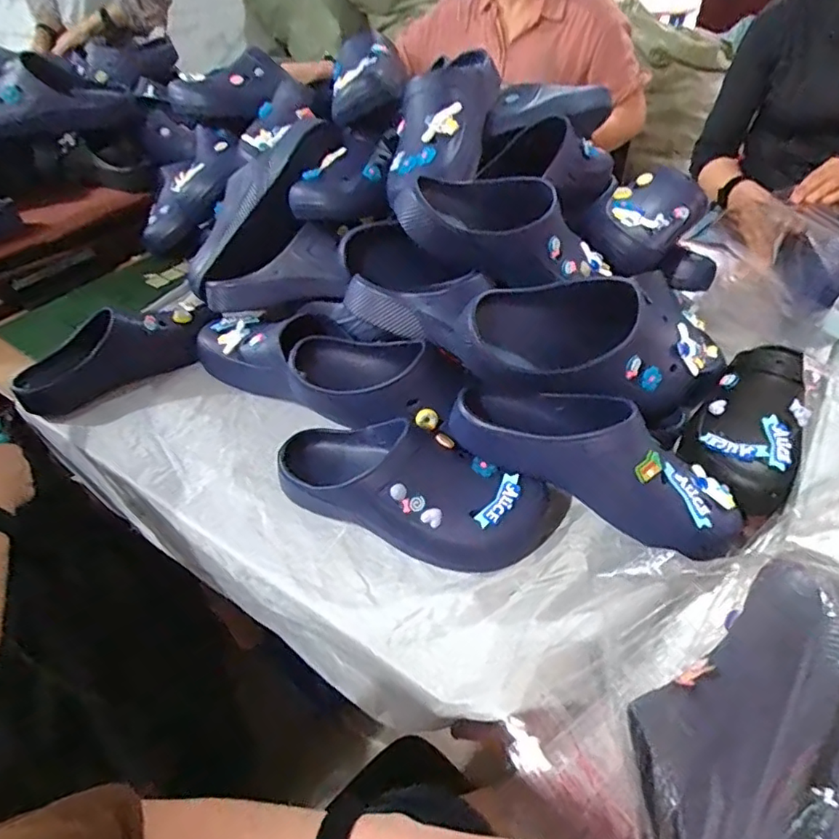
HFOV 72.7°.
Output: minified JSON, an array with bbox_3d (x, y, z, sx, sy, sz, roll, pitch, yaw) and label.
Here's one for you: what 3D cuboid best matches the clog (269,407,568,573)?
[{"bbox_3d":[-0.013,0.064,0.587,0.300,0.088,0.122,16,46,20],"label":"clog"}]

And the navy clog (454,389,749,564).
[{"bbox_3d":[0.172,0.020,0.559,0.282,0.081,0.116,26,50,28],"label":"navy clog"}]

